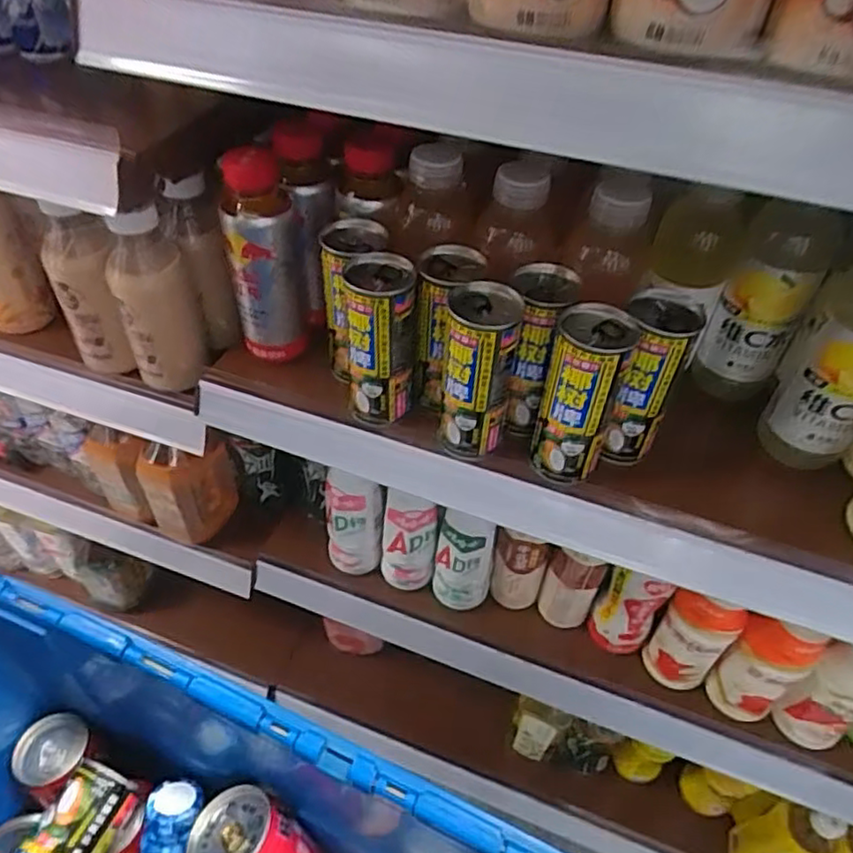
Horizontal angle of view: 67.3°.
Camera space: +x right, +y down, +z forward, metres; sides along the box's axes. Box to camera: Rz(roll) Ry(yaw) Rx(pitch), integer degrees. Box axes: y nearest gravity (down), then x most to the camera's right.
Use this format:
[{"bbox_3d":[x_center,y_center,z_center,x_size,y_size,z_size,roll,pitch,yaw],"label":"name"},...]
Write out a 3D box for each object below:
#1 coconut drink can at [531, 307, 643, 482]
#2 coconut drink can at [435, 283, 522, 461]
[{"bbox_3d":[0.113,-0.020,0.468,0.052,0.126,0.056,-2,46,2],"label":"coconut drink can"},{"bbox_3d":[0.039,-0.039,0.482,0.054,0.125,0.052,-2,46,2],"label":"coconut drink can"}]

